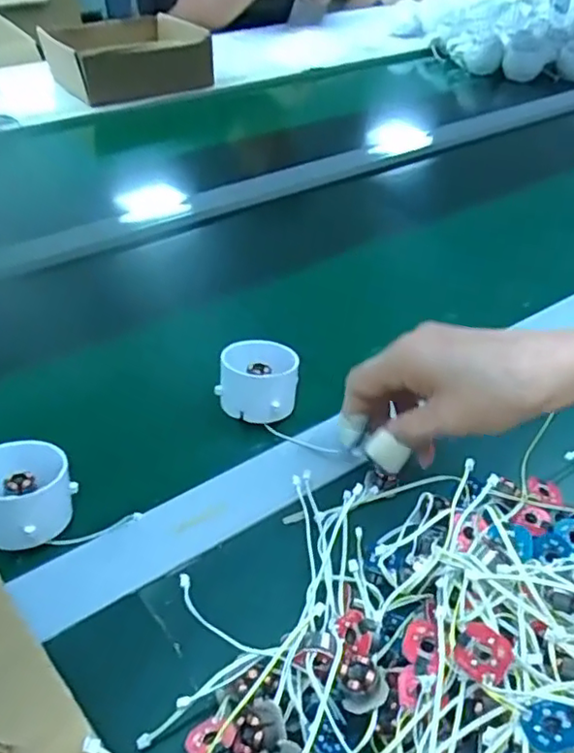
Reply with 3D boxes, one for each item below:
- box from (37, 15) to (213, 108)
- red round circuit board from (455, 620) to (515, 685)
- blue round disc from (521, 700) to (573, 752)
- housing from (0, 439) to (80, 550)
[{"bbox_3d":[-0.244,-0.480,0.920,0.198,0.077,0.217,-20,45,-20],"label":"box"},{"bbox_3d":[0.073,0.104,0.228,0.019,0.005,0.019,29,84,26],"label":"red round circuit board"},{"bbox_3d":[0.090,0.119,0.208,0.018,0.004,0.017,-24,22,-14],"label":"blue round disc"},{"bbox_3d":[-0.144,0.063,0.328,0.051,0.033,0.051,-11,45,-34],"label":"housing"}]

